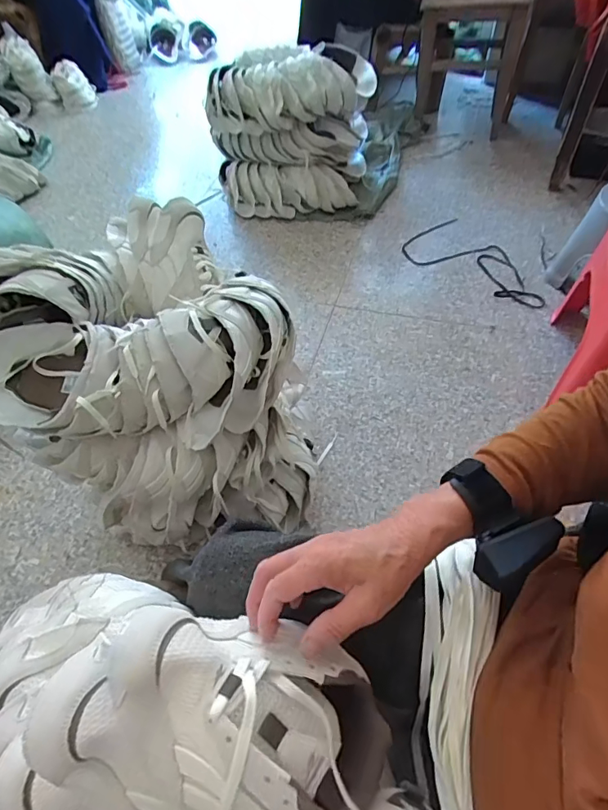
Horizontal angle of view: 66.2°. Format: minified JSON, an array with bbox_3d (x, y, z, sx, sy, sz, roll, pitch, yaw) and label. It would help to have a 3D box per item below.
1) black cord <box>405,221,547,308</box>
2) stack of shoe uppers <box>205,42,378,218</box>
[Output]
[{"bbox_3d":[0.506,-0.423,1.351,0.436,0.021,0.217,32,62,24],"label":"black cord"},{"bbox_3d":[-0.053,-0.874,1.497,0.478,0.388,0.354,8,55,10],"label":"stack of shoe uppers"}]

